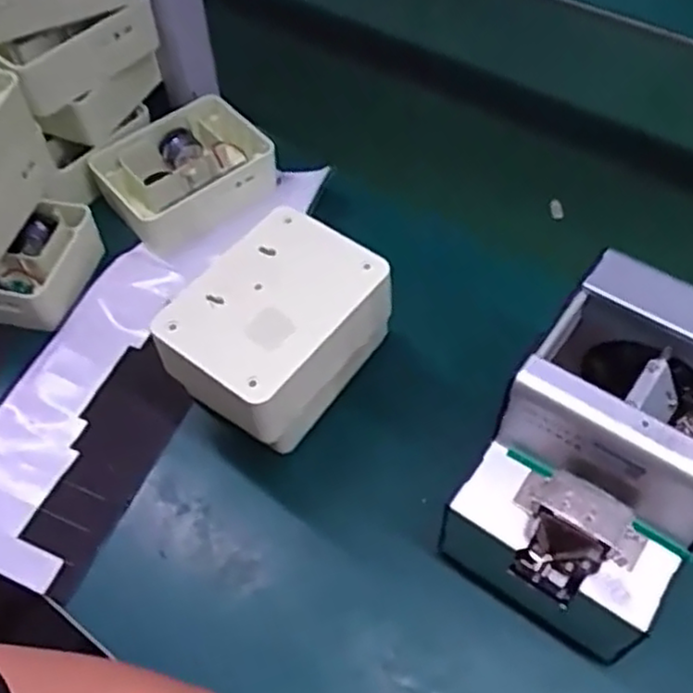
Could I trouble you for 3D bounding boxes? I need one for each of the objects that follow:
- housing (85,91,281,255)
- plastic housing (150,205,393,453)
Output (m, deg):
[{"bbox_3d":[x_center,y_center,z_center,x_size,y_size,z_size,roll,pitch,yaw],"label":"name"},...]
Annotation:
[{"bbox_3d":[-0.148,-0.157,0.683,0.148,0.058,0.110,-34,59,-20],"label":"housing"},{"bbox_3d":[-0.050,-0.011,0.508,0.114,0.076,0.145,32,62,23],"label":"plastic housing"}]

